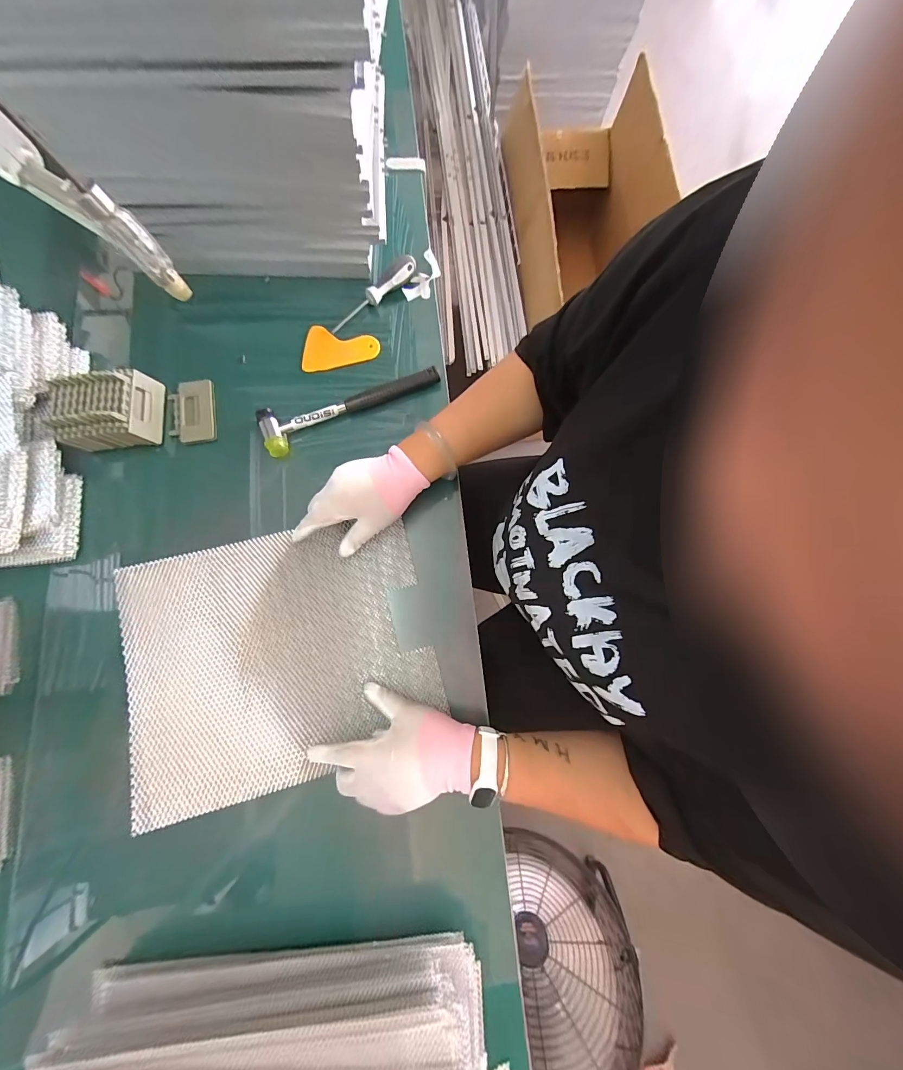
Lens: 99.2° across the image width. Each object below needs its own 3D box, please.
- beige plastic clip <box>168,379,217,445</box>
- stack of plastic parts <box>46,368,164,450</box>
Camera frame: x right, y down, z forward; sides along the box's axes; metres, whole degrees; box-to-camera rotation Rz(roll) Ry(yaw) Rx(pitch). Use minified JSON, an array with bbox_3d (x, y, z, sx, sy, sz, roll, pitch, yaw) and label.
[{"bbox_3d":[-0.339,-0.161,0.504,0.059,0.010,0.087,-8,78,-3],"label":"beige plastic clip"},{"bbox_3d":[-0.430,-0.154,0.477,0.115,0.049,0.088,-8,78,-3],"label":"stack of plastic parts"}]

